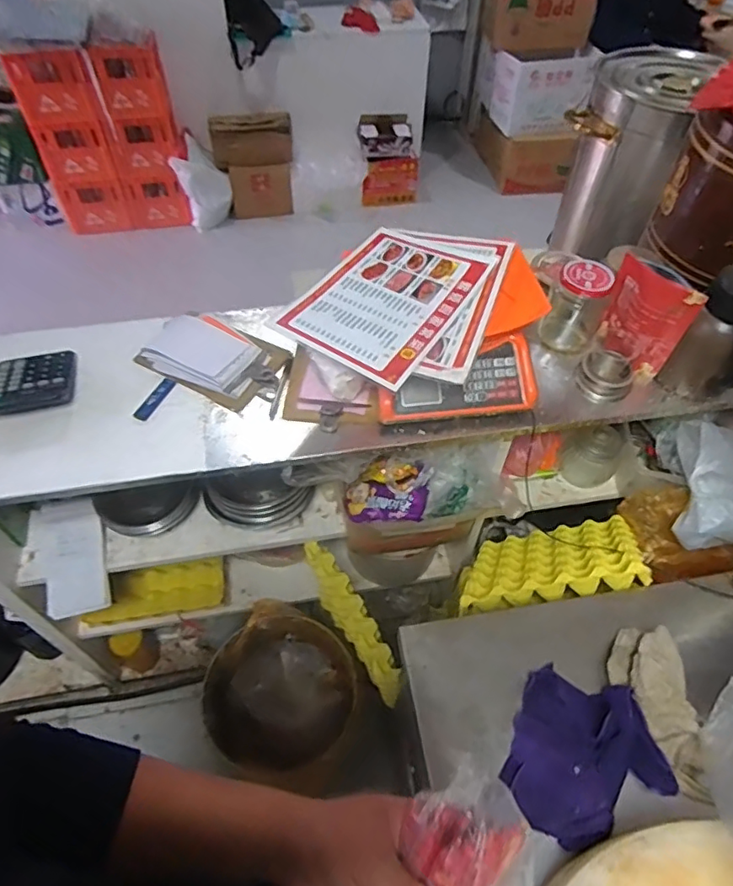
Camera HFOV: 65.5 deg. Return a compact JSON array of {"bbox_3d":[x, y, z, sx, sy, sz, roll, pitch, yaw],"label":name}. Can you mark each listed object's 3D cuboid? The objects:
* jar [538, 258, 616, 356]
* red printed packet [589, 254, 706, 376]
[{"bbox_3d":[0.338,-0.223,0.920,0.089,0.136,0.085,22,55,15],"label":"jar"},{"bbox_3d":[0.415,-0.185,0.874,0.056,0.151,0.128,-35,61,-24],"label":"red printed packet"}]

